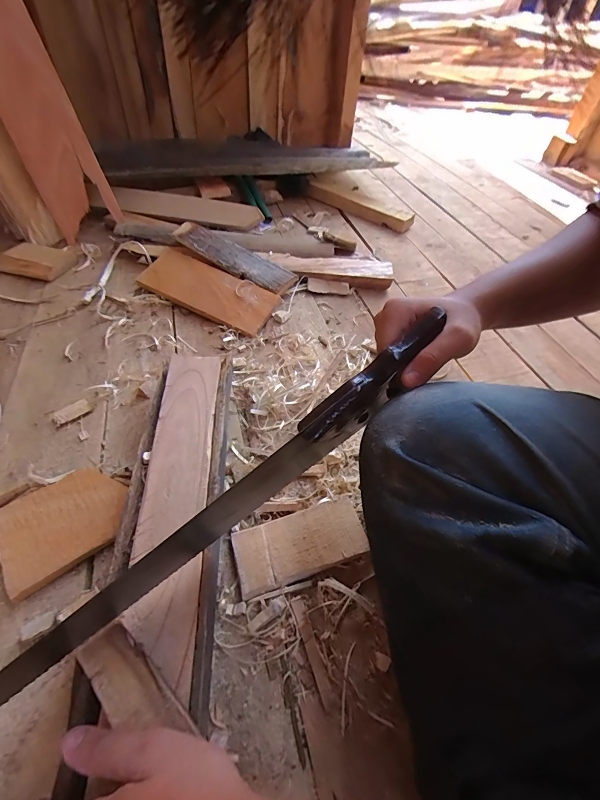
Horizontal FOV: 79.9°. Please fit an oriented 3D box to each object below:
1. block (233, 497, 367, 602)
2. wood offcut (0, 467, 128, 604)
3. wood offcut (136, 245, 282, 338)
[{"bbox_3d":[0.000,0.143,0.358,0.127,0.016,0.059,-13,51,-16],"label":"block"},{"bbox_3d":[-0.233,0.121,0.355,0.112,0.020,0.093,-29,57,-26],"label":"wood offcut"},{"bbox_3d":[-0.160,-0.195,0.624,0.244,0.013,0.110,26,61,11],"label":"wood offcut"}]

